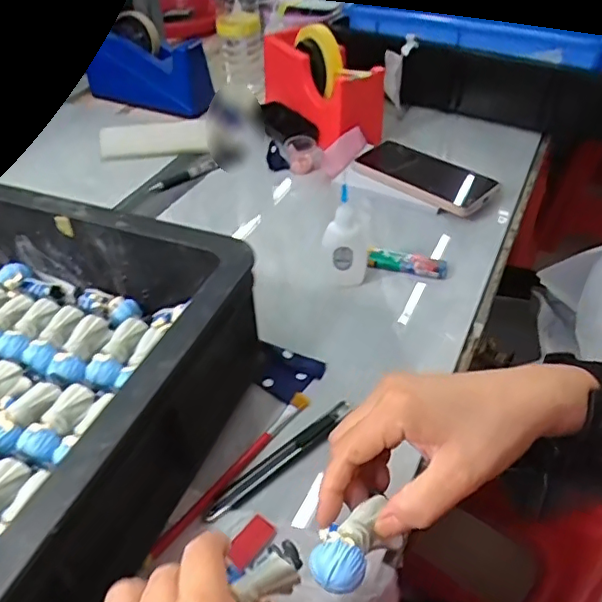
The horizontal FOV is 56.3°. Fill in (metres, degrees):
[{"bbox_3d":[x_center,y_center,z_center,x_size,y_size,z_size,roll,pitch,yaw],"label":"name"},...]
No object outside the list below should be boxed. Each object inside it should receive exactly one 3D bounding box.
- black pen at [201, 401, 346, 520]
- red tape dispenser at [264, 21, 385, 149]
[{"bbox_3d":[-0.013,0.107,0.384,0.122,0.011,0.015,-30,51,-27],"label":"black pen"},{"bbox_3d":[0.024,-0.261,0.662,0.071,0.086,0.203,-17,46,-15],"label":"red tape dispenser"}]

